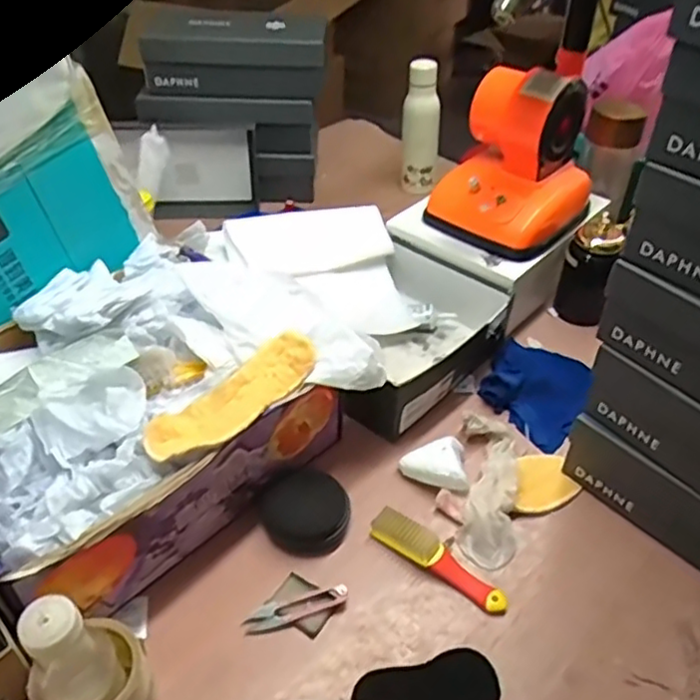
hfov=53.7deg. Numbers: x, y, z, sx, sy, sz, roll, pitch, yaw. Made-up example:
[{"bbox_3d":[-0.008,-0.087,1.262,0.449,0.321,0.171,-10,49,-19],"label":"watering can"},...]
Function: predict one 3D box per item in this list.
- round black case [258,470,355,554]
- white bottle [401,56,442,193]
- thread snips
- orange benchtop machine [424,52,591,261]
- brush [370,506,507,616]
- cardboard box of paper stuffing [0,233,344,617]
[{"bbox_3d":[-0.049,0.176,0.760,0.099,0.034,0.083,24,46,23],"label":"round black case"},{"bbox_3d":[0.127,-0.393,1.229,0.069,0.222,0.057,5,42,4],"label":"white bottle"},{"bbox_3d":[-0.052,0.256,0.684,0.103,0.014,0.024,-10,43,-13],"label":"thread snips"},{"bbox_3d":[0.231,-0.271,0.959,0.179,0.200,0.185,30,49,28],"label":"orange benchtop machine"},{"bbox_3d":[0.094,0.214,0.720,0.155,0.028,0.035,26,47,25],"label":"brush"},{"bbox_3d":[-0.252,0.061,0.749,0.315,0.157,0.381,33,50,30],"label":"cardboard box of paper stuffing"}]

